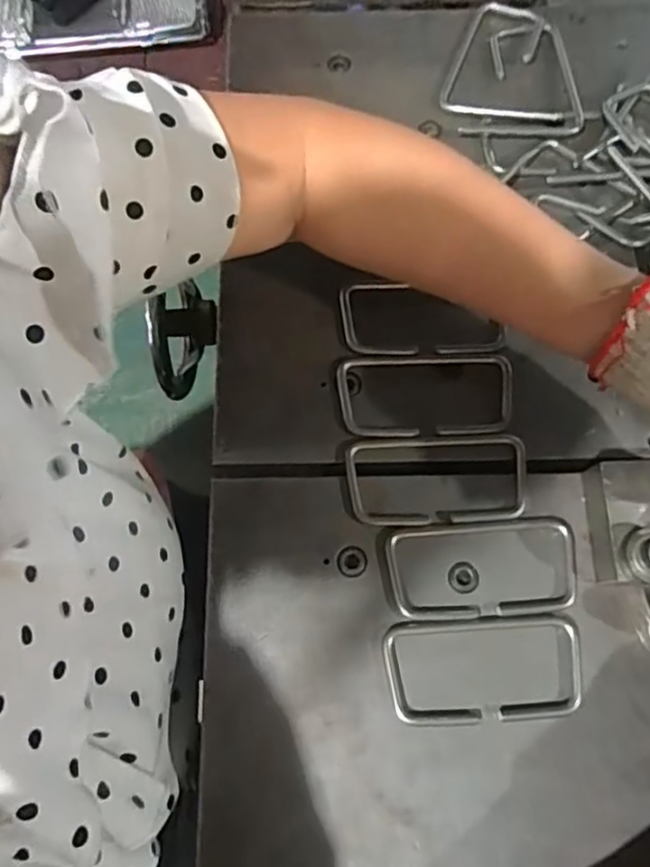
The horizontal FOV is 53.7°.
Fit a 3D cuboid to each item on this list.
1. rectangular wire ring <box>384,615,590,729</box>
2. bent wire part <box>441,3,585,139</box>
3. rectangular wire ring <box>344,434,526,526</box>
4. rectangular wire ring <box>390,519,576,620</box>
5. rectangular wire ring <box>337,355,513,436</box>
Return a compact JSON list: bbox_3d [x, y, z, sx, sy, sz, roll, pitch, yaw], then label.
[{"bbox_3d":[0.086,0.127,0.346,0.104,0.006,0.053,-3,73,-2],"label":"rectangular wire ring"},{"bbox_3d":[0.136,-0.264,0.458,0.096,0.016,0.122,8,73,1],"label":"bent wire part"},{"bbox_3d":[0.066,0.027,0.377,0.104,0.006,0.052,-3,73,-2],"label":"rectangular wire ring"},{"bbox_3d":[0.090,0.076,0.362,0.106,0.007,0.051,-5,73,-3],"label":"rectangular wire ring"},{"bbox_3d":[0.062,-0.023,0.393,0.106,0.004,0.050,-3,72,2],"label":"rectangular wire ring"}]

